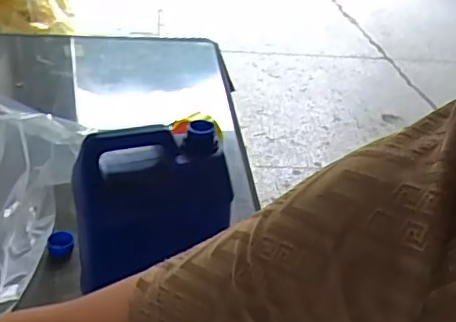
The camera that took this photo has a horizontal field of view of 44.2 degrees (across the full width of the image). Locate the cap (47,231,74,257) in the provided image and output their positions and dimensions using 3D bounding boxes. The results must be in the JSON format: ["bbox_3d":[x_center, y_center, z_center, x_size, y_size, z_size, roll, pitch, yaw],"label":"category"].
[{"bbox_3d":[-0.254,0.126,0.854,0.036,0.020,0.038,4,31,-2],"label":"cap"}]

